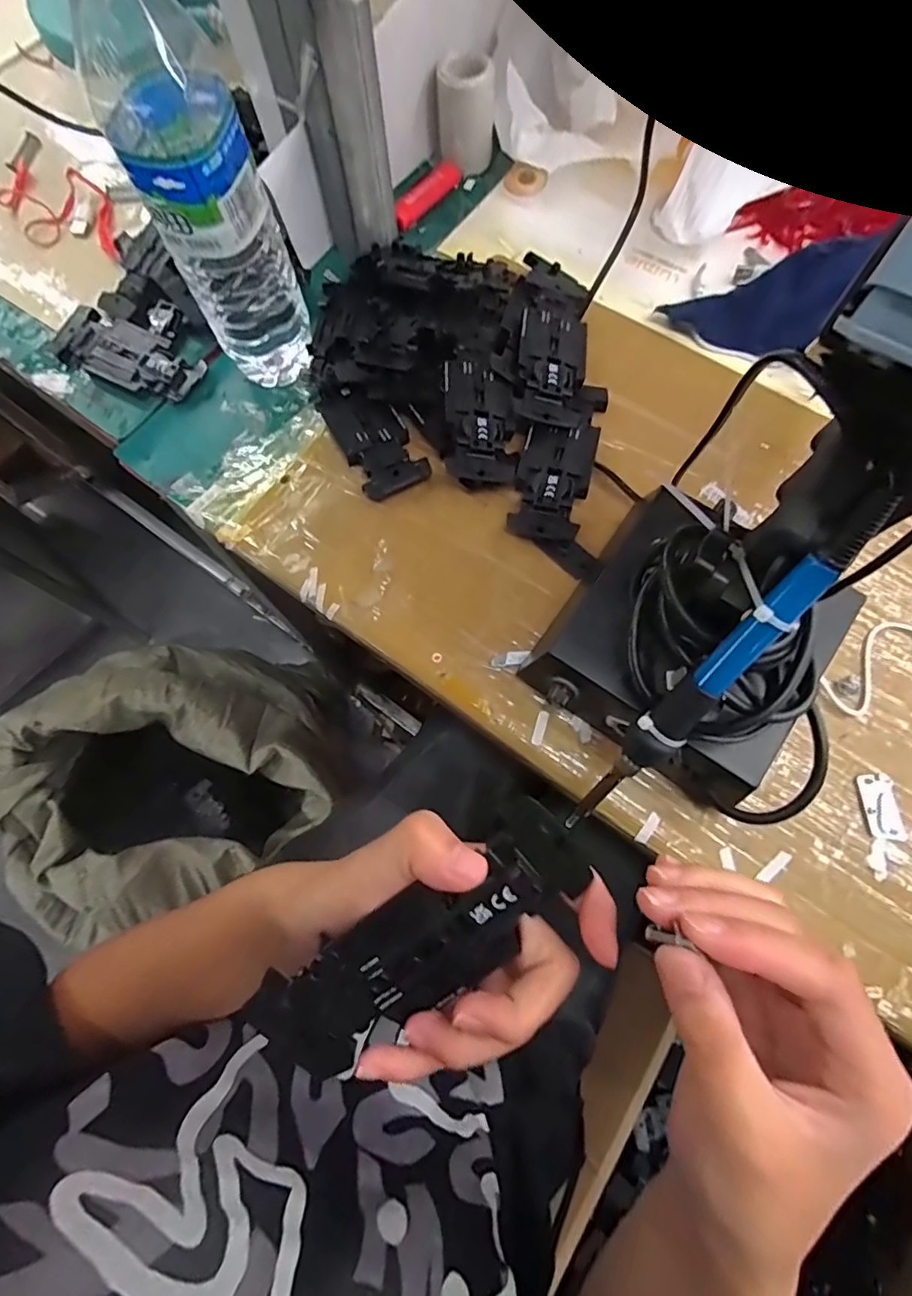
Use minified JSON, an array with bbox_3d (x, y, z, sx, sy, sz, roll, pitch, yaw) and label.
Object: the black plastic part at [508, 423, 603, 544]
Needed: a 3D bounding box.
[{"bbox_3d":[0.064,-0.112,0.361,0.047,0.015,0.087,13,74,5],"label":"black plastic part"}]

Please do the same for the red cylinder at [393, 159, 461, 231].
[{"bbox_3d":[-0.026,-0.378,0.454,0.016,0.016,0.078,37,77,12],"label":"red cylinder"}]

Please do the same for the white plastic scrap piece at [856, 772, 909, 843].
[{"bbox_3d":[0.237,0.088,0.301,0.019,0.004,0.036,-5,73,0],"label":"white plastic scrap piece"}]

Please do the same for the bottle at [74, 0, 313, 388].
[{"bbox_3d":[-0.139,-0.250,0.307,0.063,0.212,0.063,-28,74,-7],"label":"bottle"}]

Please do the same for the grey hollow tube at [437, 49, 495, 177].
[{"bbox_3d":[0.008,-0.430,0.440,0.044,0.071,0.038,3,73,3],"label":"grey hollow tube"}]

